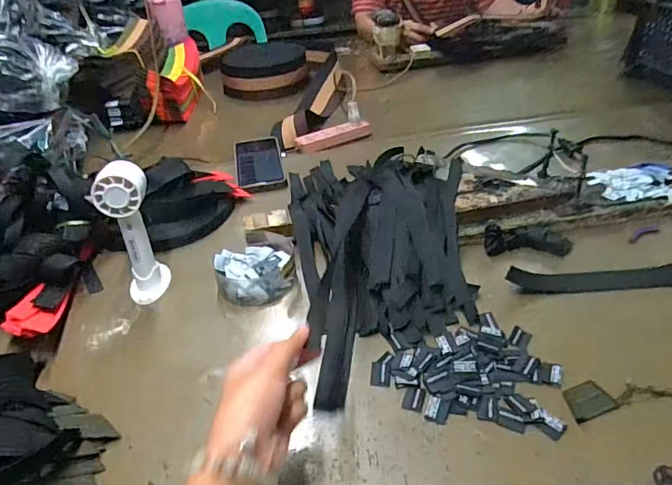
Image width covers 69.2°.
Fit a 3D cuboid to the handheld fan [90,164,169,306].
[{"bbox_3d":[-0.235,-0.012,0.573,0.059,0.154,0.074,-20,39,-19],"label":"handheld fan"}]

